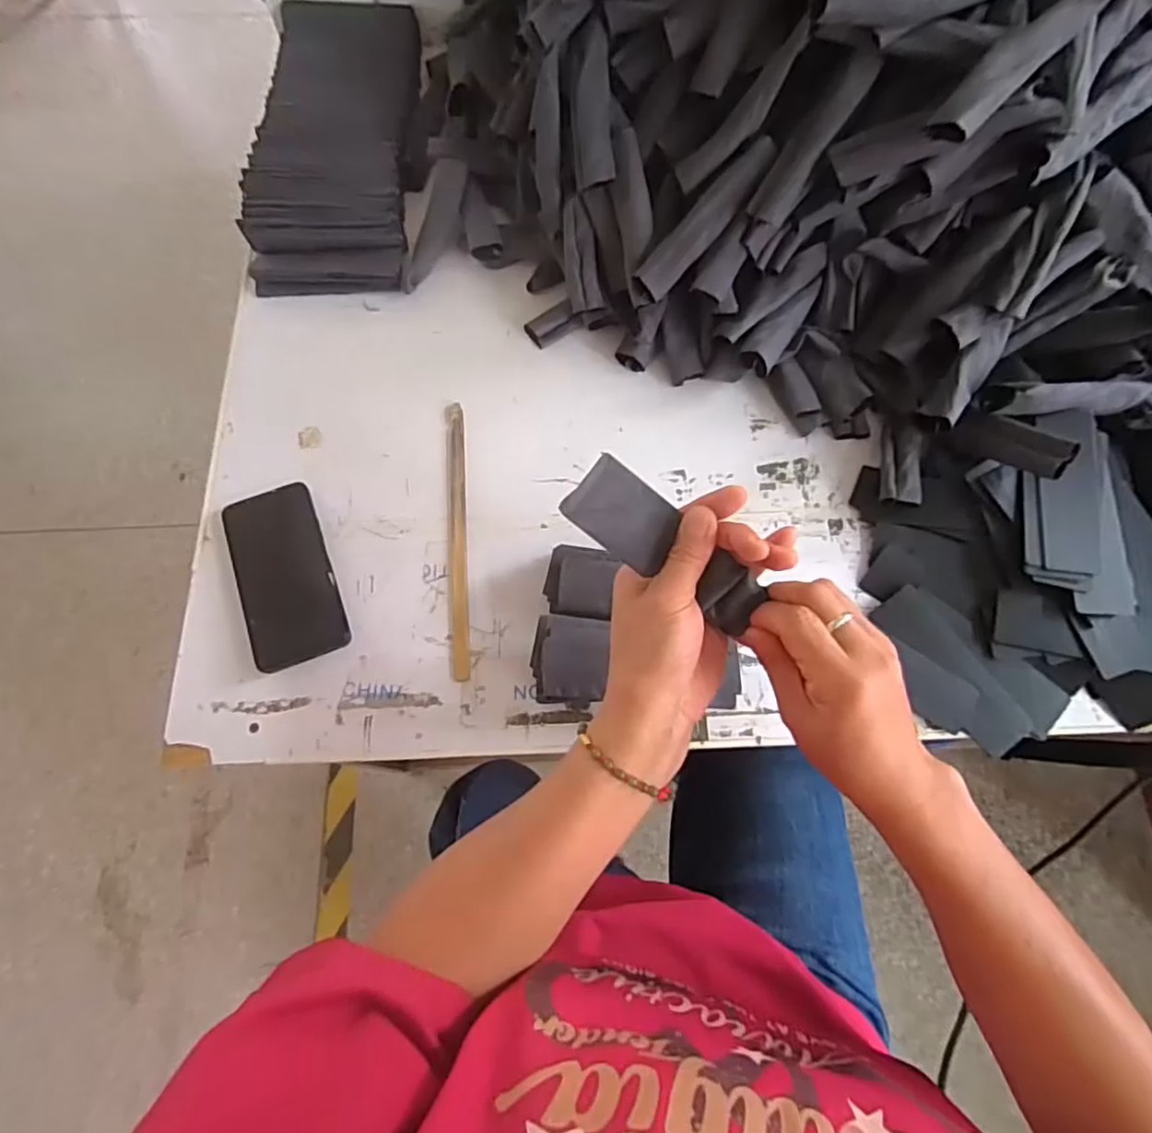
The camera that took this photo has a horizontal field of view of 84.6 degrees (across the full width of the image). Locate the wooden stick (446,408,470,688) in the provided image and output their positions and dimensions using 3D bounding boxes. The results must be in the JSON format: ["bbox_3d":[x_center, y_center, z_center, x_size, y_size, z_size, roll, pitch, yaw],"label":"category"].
[{"bbox_3d":[-0.107,-0.031,0.574,0.017,0.004,0.265,-4,71,-2],"label":"wooden stick"}]

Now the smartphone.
[{"bbox_3d":[-0.254,0.005,0.552,0.078,0.013,0.161,-21,72,-8],"label":"smartphone"}]

